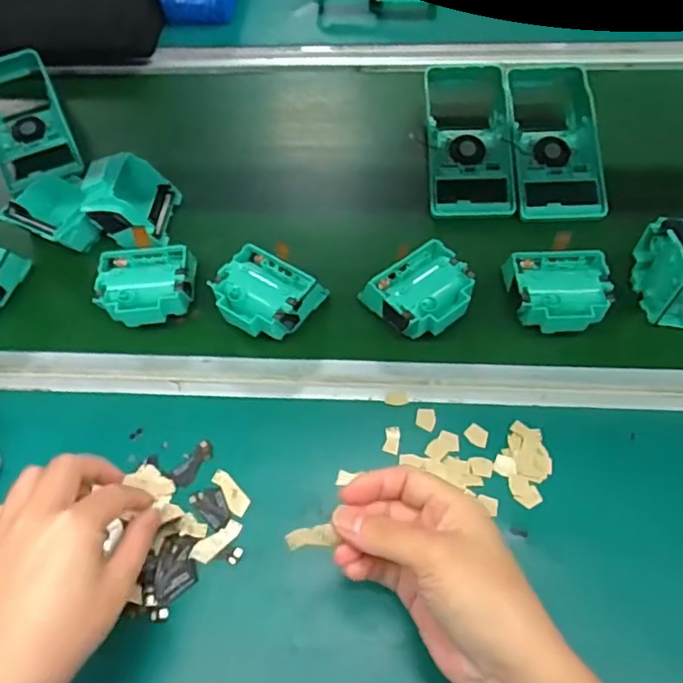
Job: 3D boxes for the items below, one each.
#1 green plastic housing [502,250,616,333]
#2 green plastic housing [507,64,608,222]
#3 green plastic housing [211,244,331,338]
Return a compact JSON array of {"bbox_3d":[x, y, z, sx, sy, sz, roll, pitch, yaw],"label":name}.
[{"bbox_3d":[0.174,-0.039,0.484,0.080,0.034,0.067,0,60,4],"label":"green plastic housing"},{"bbox_3d":[0.208,-0.196,0.583,0.086,0.051,0.182,-2,60,3],"label":"green plastic housing"},{"bbox_3d":[-0.064,-0.038,0.504,0.078,0.043,0.078,27,65,18],"label":"green plastic housing"}]

